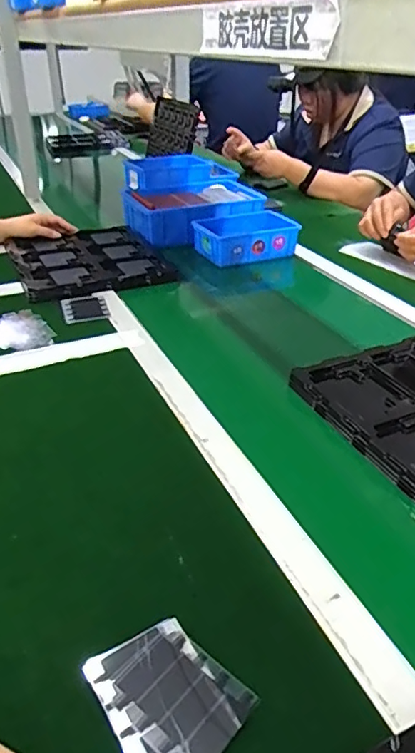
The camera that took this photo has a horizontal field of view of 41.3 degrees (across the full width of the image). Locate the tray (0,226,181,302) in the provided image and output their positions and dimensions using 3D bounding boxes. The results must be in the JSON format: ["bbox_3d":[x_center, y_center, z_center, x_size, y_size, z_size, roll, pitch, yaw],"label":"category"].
[{"bbox_3d":[-0.234,-0.234,1.071,0.280,0.028,0.301,-16,36,-25],"label":"tray"}]

